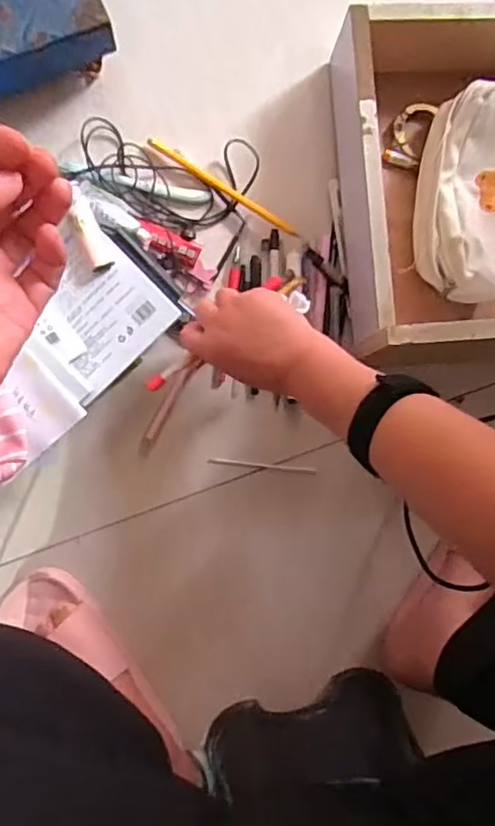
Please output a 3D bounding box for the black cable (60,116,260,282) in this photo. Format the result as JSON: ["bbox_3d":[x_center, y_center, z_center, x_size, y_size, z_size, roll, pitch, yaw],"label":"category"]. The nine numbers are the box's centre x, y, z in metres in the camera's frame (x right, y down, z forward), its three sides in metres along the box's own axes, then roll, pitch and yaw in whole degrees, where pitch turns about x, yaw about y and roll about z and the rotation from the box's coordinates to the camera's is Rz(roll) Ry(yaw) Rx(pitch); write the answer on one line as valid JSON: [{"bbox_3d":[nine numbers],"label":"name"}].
[{"bbox_3d":[-0.071,-0.231,0.581,0.172,0.021,0.117,32,89,-7],"label":"black cable"}]

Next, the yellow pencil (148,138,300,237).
[{"bbox_3d":[-0.023,-0.221,0.591,0.166,0.010,0.009,32,89,-7],"label":"yellow pencil"}]

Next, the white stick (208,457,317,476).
[{"bbox_3d":[0.016,0.056,0.624,0.114,0.004,0.006,7,92,-7],"label":"white stick"}]

